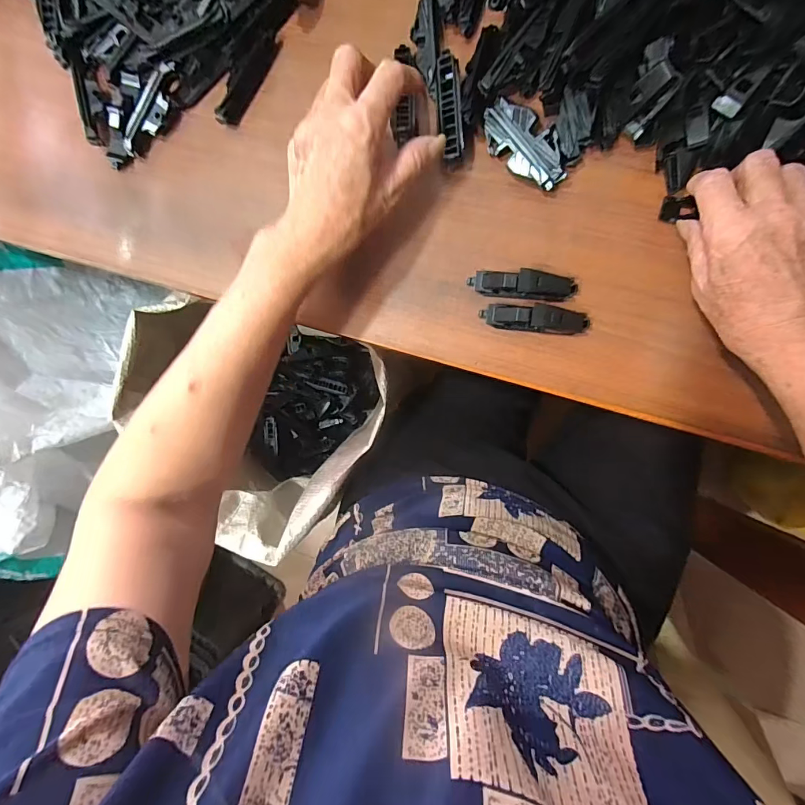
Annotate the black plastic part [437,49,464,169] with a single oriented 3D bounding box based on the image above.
[{"bbox_3d":[0.038,-0.229,0.333,0.017,0.022,0.079,-4,92,7],"label":"black plastic part"}]

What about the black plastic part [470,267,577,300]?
[{"bbox_3d":[0.094,-0.092,0.332,0.082,0.023,0.018,10,94,6],"label":"black plastic part"}]

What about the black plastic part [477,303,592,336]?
[{"bbox_3d":[0.103,-0.065,0.331,0.081,0.022,0.018,7,93,7],"label":"black plastic part"}]

